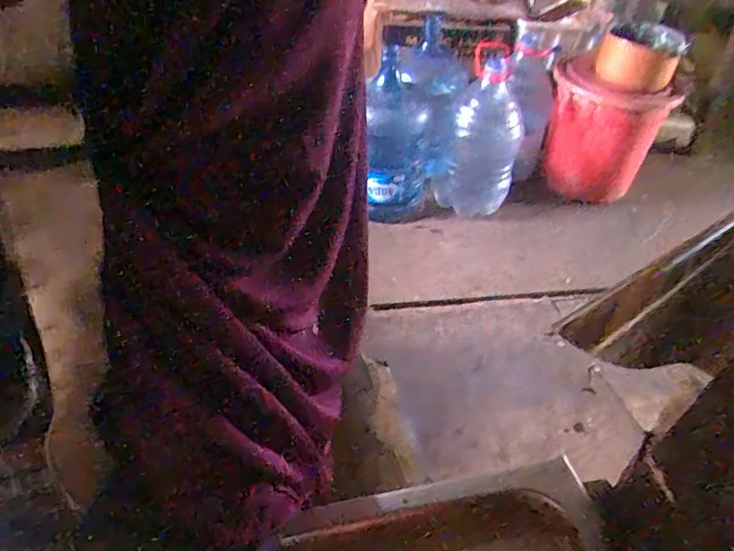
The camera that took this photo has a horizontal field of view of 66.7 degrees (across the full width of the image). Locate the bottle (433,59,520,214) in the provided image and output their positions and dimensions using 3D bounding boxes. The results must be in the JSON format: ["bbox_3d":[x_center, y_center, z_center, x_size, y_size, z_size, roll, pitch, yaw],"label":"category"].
[{"bbox_3d":[0.349,-0.411,1.744,0.233,0.413,0.200,8,44,5],"label":"bottle"}]

